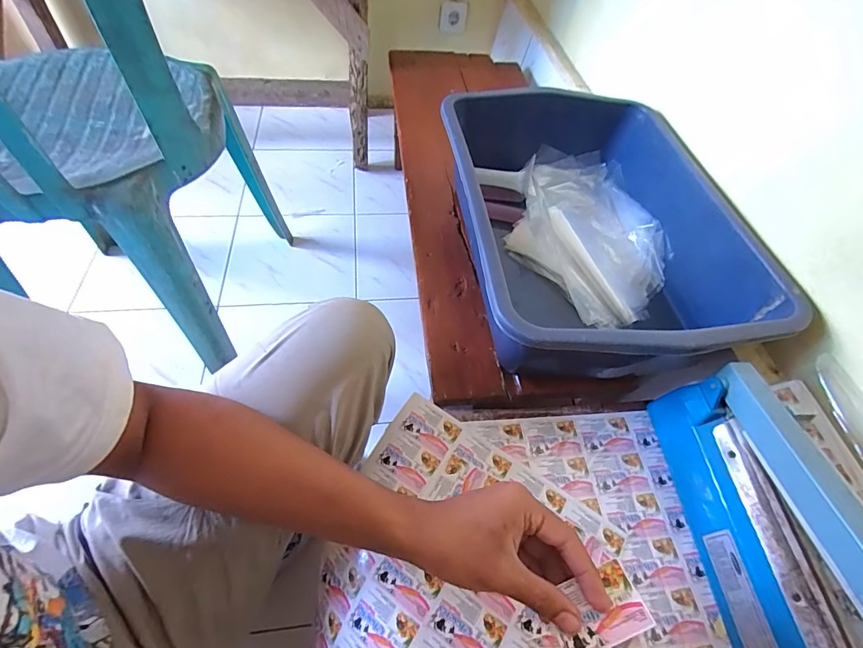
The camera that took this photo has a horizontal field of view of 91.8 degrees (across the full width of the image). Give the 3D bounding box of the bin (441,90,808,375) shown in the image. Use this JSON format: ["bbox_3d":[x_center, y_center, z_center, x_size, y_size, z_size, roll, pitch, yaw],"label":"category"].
[{"bbox_3d":[0.220,-0.140,0.611,0.359,0.146,0.492,-4,55,-8],"label":"bin"}]

